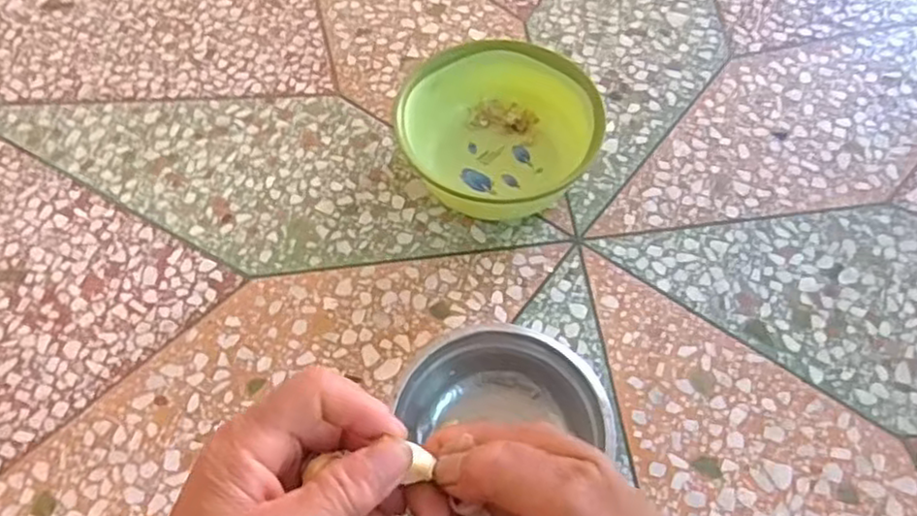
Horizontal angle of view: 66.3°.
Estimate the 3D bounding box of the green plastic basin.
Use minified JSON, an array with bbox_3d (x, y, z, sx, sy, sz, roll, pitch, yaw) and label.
[{"bbox_3d":[0.063,-0.183,0.946,0.254,0.097,0.250,-1,60,1],"label":"green plastic basin"}]

